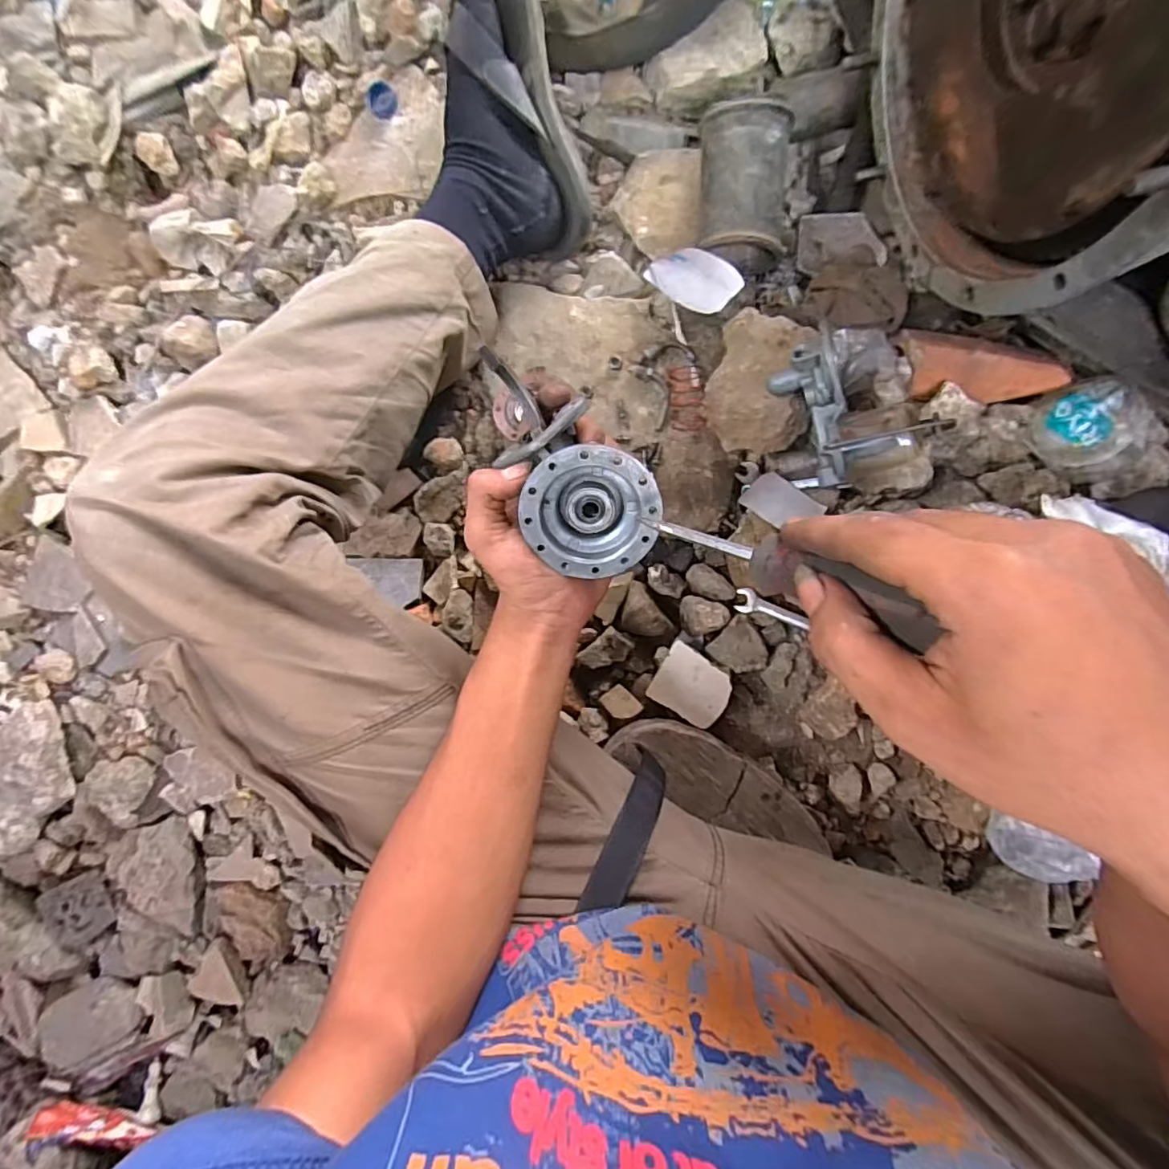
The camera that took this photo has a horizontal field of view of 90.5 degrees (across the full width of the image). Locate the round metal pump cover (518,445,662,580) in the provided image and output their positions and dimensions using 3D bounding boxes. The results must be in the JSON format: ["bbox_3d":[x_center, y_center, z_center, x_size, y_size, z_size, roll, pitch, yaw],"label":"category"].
[{"bbox_3d":[0.003,-0.044,0.335,0.075,0.028,0.076,-3,119,3],"label":"round metal pump cover"}]

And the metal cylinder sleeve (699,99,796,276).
[{"bbox_3d":[0.145,-0.355,0.525,0.079,0.075,0.112,1,91,7],"label":"metal cylinder sleeve"}]

